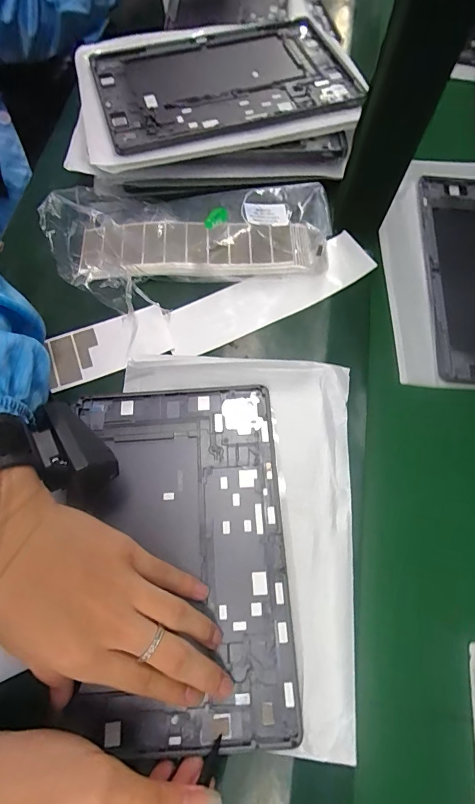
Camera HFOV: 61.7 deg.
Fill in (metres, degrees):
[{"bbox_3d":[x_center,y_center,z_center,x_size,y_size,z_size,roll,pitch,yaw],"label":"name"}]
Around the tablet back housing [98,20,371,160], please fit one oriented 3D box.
[{"bbox_3d":[-0.016,-0.346,0.428,0.262,0.015,0.189,-15,63,-7],"label":"tablet back housing"}]

